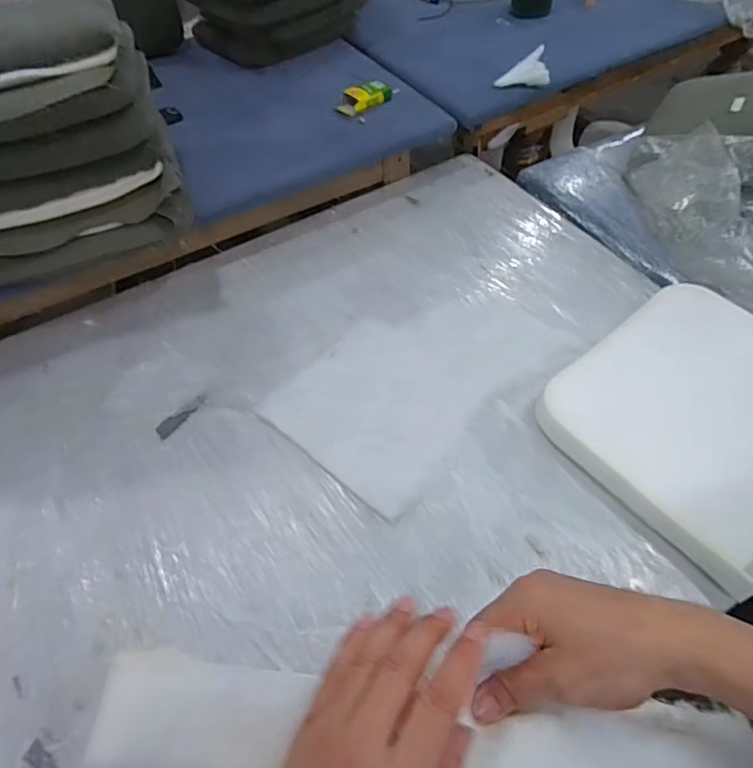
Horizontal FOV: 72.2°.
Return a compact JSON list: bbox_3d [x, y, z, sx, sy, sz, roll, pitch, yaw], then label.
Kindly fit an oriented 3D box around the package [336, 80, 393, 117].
[{"bbox_3d":[-0.038,-0.784,1.407,0.156,0.052,0.082,-31,58,-18],"label":"package"}]

